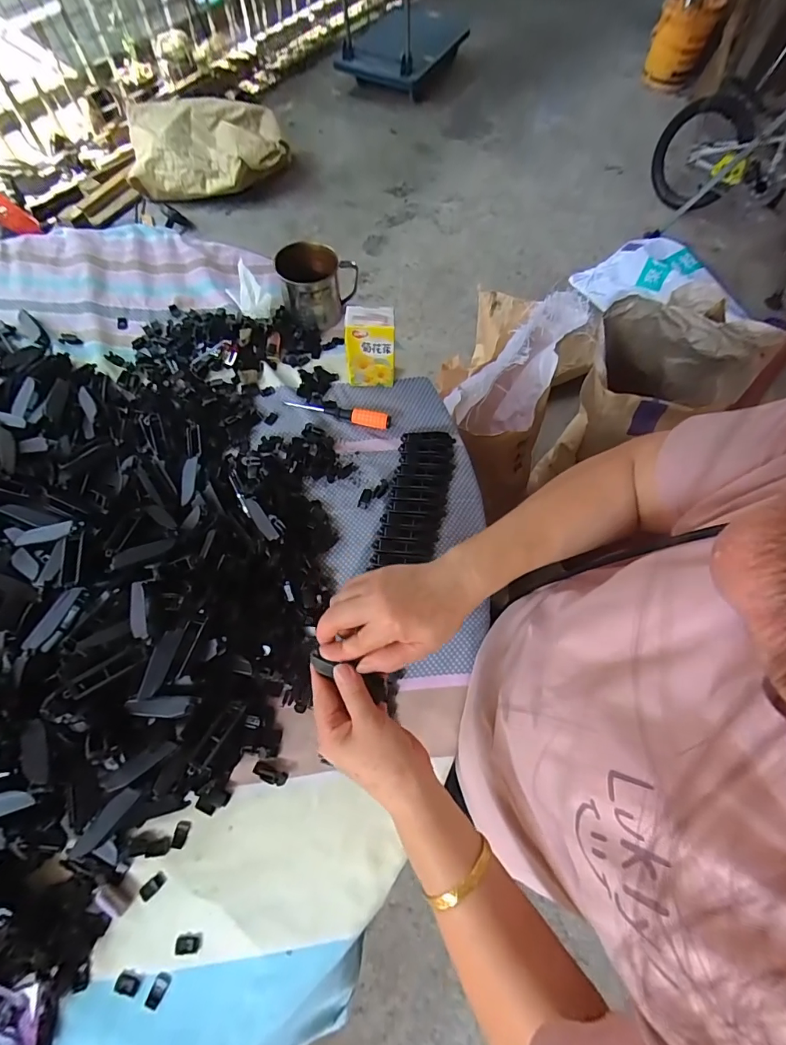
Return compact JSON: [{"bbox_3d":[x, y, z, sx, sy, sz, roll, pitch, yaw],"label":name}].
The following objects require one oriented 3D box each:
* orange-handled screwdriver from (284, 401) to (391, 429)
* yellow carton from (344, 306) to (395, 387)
[{"bbox_3d":[-0.078,-0.159,0.624,0.149,0.020,0.020,15,68,3],"label":"orange-handled screwdriver"},{"bbox_3d":[-0.031,-0.244,0.614,0.067,0.112,0.041,1,68,-3],"label":"yellow carton"}]

